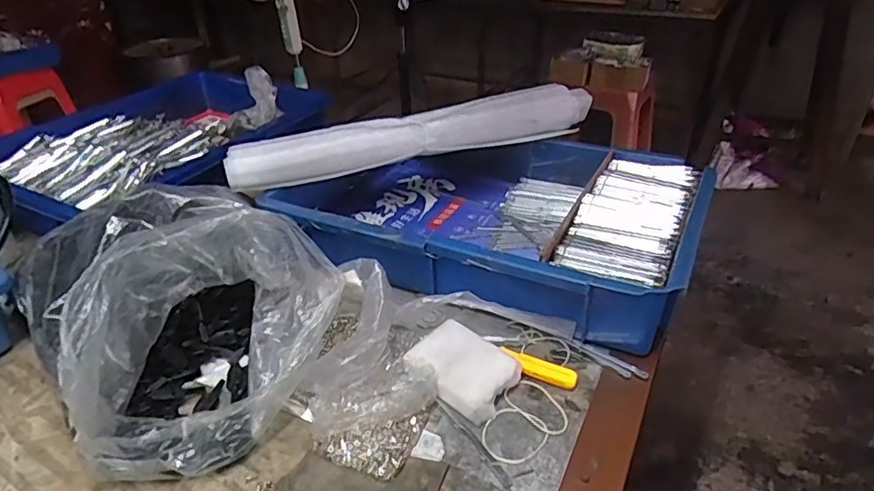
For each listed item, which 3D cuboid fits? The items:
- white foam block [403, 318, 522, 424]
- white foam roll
[{"bbox_3d":[0.020,0.100,0.469,0.083,0.024,0.062,23,39,31],"label":"white foam block"},{"bbox_3d":[-0.018,-0.129,0.662,0.430,0.052,0.048,-12,34,-18],"label":"white foam roll"}]

